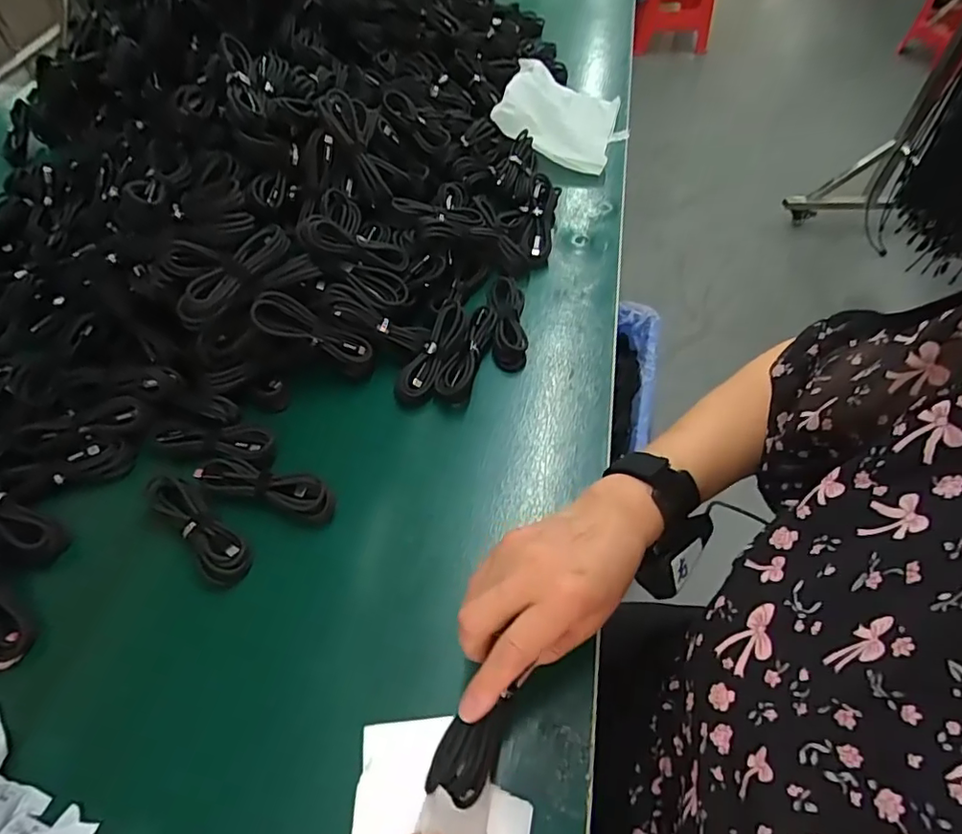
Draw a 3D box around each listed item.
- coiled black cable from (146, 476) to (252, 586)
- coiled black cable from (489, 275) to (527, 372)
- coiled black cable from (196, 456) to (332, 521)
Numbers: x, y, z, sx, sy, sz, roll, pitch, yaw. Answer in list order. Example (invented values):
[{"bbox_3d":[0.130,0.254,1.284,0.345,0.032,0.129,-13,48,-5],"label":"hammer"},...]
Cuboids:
[{"bbox_3d":[-0.224,0.087,0.438,0.110,0.021,0.033,35,61,24],"label":"coiled black cable"},{"bbox_3d":[0.028,-0.101,0.577,0.036,0.028,0.121,0,53,1],"label":"coiled black cable"},{"bbox_3d":[-0.178,0.056,0.460,0.118,0.016,0.031,13,54,11],"label":"coiled black cable"}]

